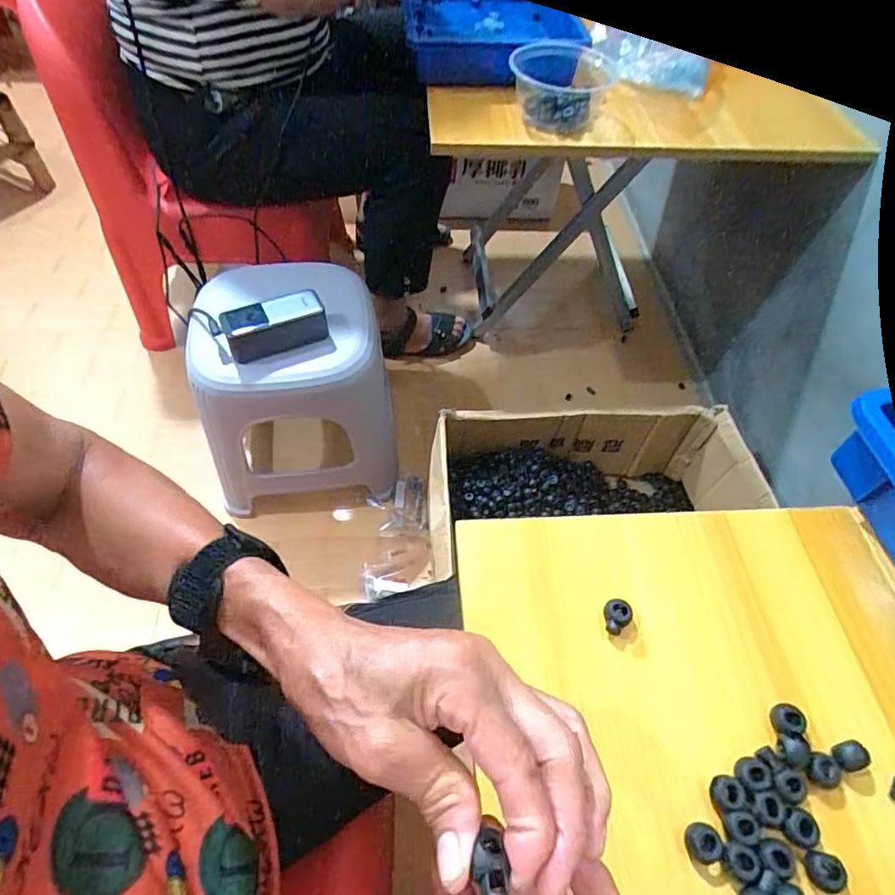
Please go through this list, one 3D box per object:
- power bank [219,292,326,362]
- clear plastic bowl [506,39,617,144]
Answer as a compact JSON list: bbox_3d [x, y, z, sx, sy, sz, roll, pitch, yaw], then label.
[{"bbox_3d":[-0.225,-0.159,0.702,0.127,0.046,0.058,-18,60,-14],"label":"power bank"},{"bbox_3d":[0.150,-0.467,0.698,0.138,0.069,0.140,1,57,-2],"label":"clear plastic bowl"}]

